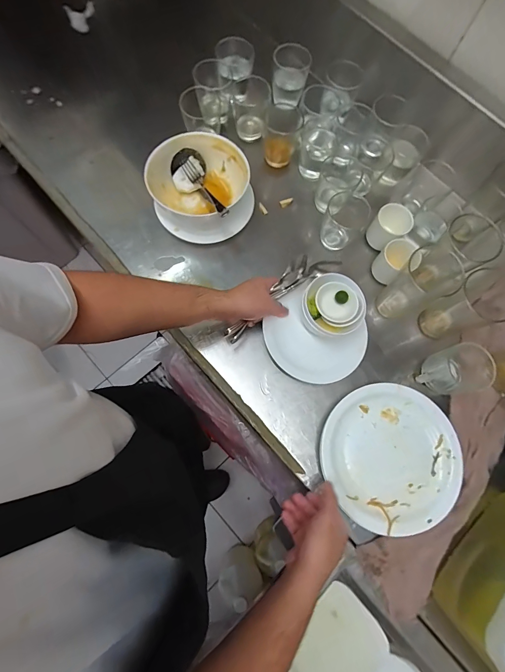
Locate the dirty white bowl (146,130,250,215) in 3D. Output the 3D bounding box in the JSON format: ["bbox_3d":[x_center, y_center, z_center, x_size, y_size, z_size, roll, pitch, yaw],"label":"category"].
[{"bbox_3d":[-0.107,-0.308,0.618,0.172,0.083,0.166,0,76,-2],"label":"dirty white bowl"}]

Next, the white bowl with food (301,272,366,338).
[{"bbox_3d":[0.137,-0.051,0.566,0.100,0.060,0.096,0,76,-2],"label":"white bowl with food"}]

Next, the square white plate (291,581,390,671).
[{"bbox_3d":[0.140,0.520,0.536,0.113,0.019,0.157,38,78,27],"label":"square white plate"}]

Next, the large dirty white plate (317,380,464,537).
[{"bbox_3d":[0.228,0.197,0.538,0.218,0.021,0.220,0,76,-2],"label":"large dirty white plate"}]

